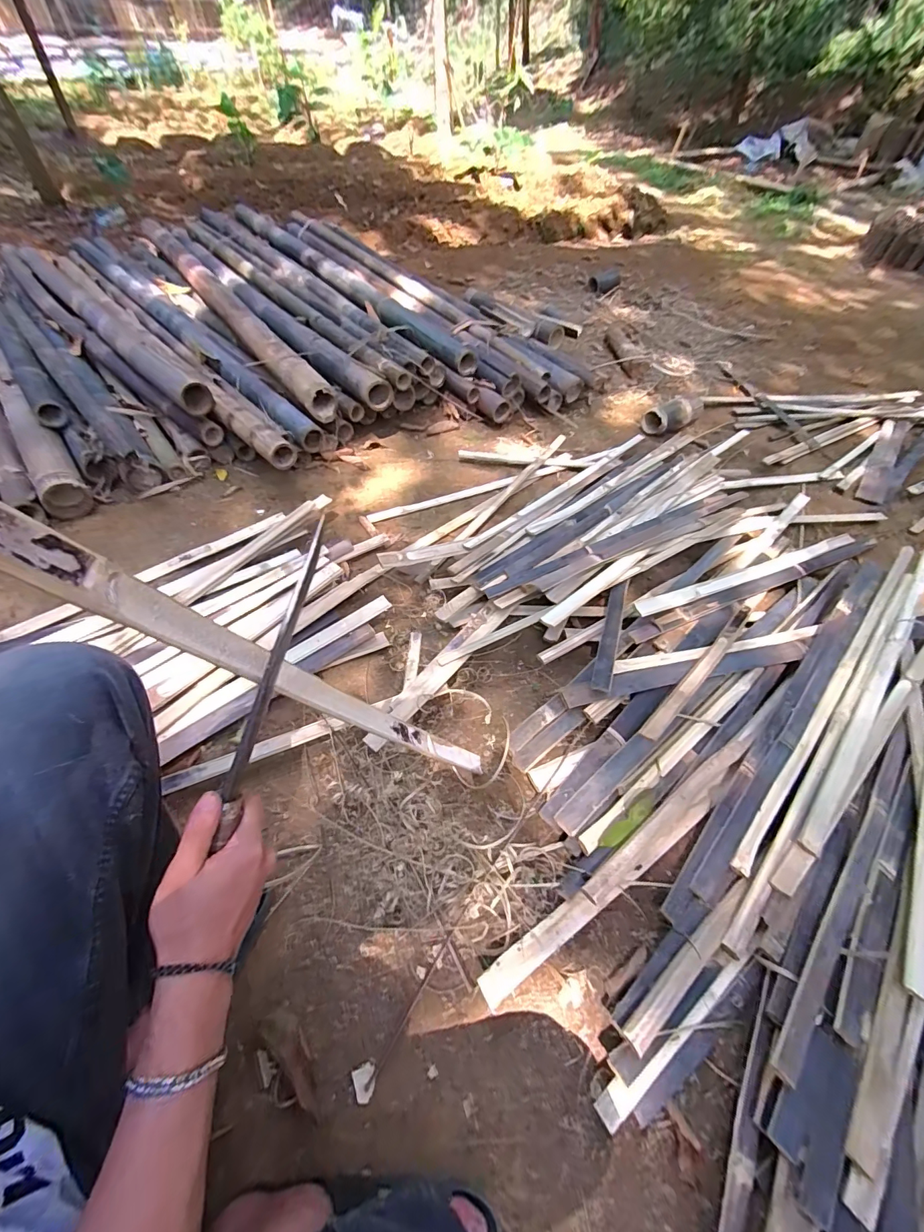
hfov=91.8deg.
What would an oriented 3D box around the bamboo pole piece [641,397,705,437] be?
[{"bbox_3d":[0.761,-0.715,1.608,0.245,0.103,0.080,-23,56,-17],"label":"bamboo pole piece"}]

